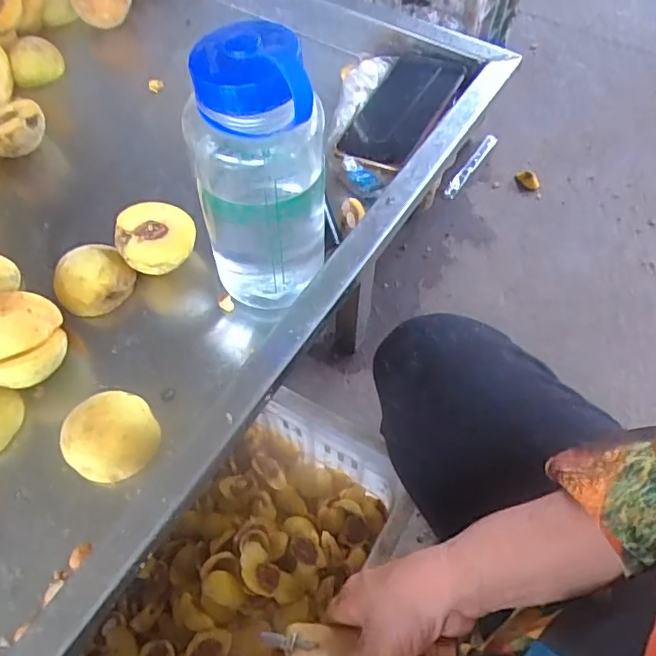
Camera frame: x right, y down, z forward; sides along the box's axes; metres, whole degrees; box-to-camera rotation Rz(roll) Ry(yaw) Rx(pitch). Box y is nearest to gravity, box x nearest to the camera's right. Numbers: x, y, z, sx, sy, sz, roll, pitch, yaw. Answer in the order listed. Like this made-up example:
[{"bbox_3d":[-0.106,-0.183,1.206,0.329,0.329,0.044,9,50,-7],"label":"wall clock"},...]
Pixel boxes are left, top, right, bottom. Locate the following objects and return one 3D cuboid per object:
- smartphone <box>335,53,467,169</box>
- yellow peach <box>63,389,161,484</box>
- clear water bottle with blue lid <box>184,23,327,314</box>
[{"bbox_3d":[0.074,-0.223,0.574,0.081,0.012,0.165,23,60,13],"label":"smartphone"},{"bbox_3d":[-0.156,0.077,0.411,0.063,0.033,0.056,-29,63,-18],"label":"yellow peach"},{"bbox_3d":[-0.047,-0.108,0.402,0.089,0.193,0.077,1,58,0],"label":"clear water bottle with blue lid"}]

